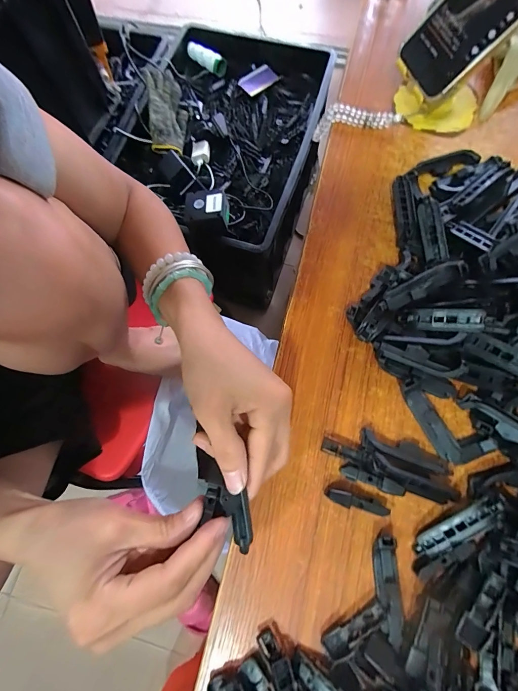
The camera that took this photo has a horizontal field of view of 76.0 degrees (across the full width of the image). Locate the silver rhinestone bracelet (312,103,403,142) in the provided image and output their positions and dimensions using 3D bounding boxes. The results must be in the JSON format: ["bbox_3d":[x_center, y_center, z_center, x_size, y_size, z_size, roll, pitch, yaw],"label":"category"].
[{"bbox_3d":[0.113,-0.261,0.389,0.098,0.033,0.021,8,73,17],"label":"silver rhinestone bracelet"}]

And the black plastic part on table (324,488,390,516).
[{"bbox_3d":[0.078,0.126,0.265,0.049,0.018,0.011,16,74,6],"label":"black plastic part on table"}]

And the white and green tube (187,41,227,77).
[{"bbox_3d":[-0.144,-0.755,0.872,0.115,0.042,0.038,31,78,11],"label":"white and green tube"}]

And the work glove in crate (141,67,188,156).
[{"bbox_3d":[-0.218,-0.564,0.780,0.080,0.078,0.224,-7,74,1],"label":"work glove in crate"}]

